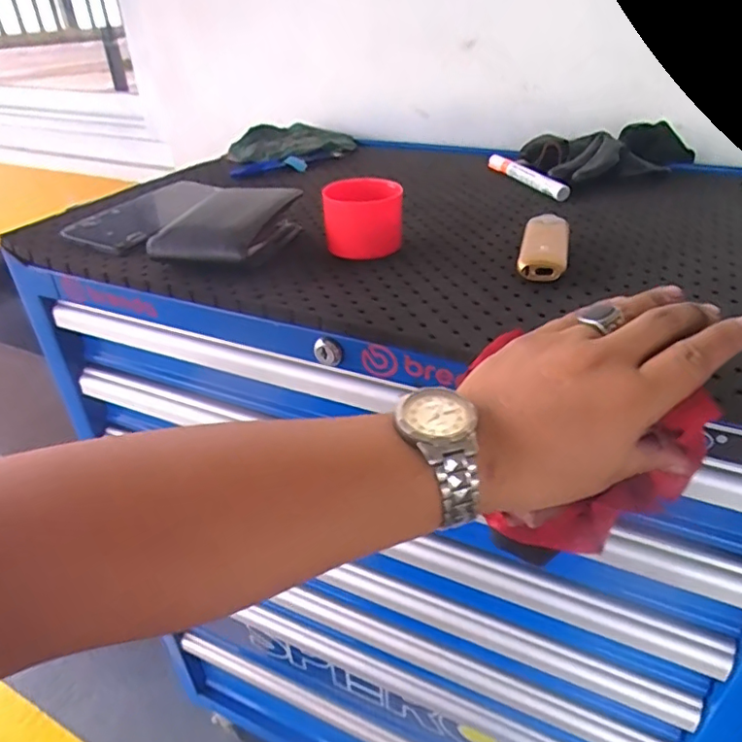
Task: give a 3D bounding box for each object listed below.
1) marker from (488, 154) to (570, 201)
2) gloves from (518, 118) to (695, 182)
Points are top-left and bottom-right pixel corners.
[{"bbox_3d":[0.165,-0.211,0.613,0.017,0.014,0.137,-14,36,-17],"label":"marker"},{"bbox_3d":[0.253,-0.232,0.605,0.187,0.042,0.126,7,35,13],"label":"gloves"}]

